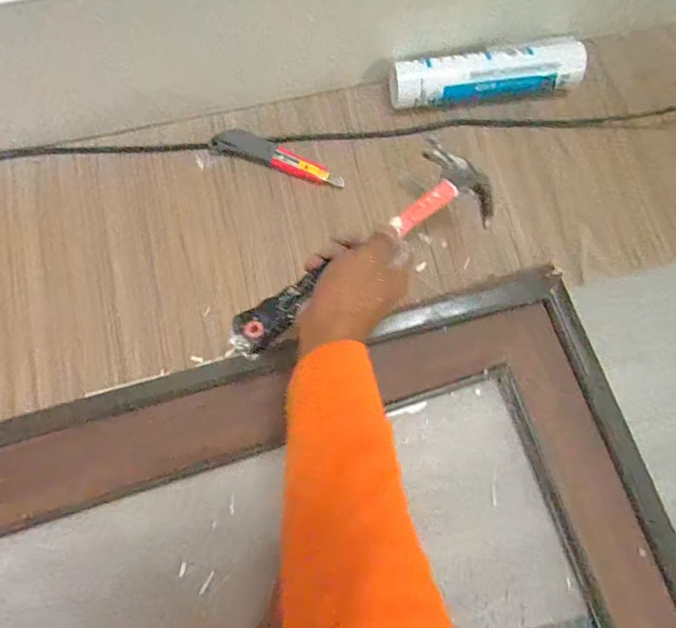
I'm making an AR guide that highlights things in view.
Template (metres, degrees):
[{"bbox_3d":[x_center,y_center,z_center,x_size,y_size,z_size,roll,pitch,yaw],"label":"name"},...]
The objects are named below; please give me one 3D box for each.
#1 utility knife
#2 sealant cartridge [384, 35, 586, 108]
[{"bbox_3d":[-0.067,-0.175,0.530,0.154,0.016,0.032,23,78,5],"label":"utility knife"},{"bbox_3d":[0.171,-0.269,0.539,0.225,0.046,0.051,-10,77,-3],"label":"sealant cartridge"}]

